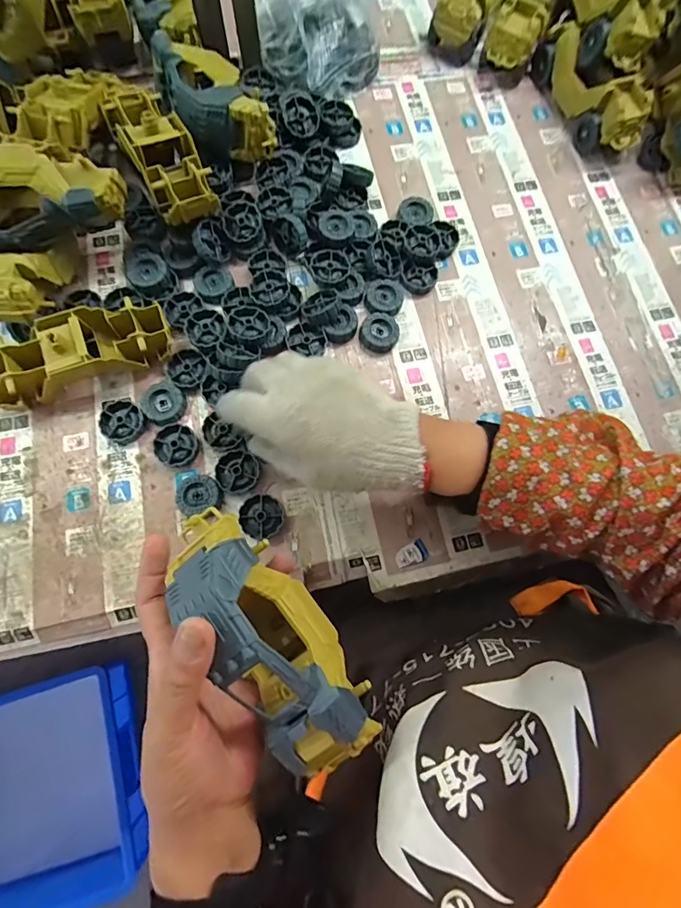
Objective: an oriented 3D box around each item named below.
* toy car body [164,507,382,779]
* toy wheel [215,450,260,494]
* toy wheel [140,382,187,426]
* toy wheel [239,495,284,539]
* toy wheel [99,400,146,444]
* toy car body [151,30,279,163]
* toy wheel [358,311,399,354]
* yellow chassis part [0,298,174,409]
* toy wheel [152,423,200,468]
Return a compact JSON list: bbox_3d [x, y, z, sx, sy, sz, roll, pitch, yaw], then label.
[{"bbox_3d":[-0.045,0.109,0.268,0.063,0.063,0.168,-36,83,-11],"label":"toy car body"},{"bbox_3d":[-0.092,0.016,0.394,0.037,0.012,0.037,0,75,-2],"label":"toy wheel"},{"bbox_3d":[-0.164,-0.046,0.408,0.038,0.014,0.039,0,75,-2],"label":"toy wheel"},{"bbox_3d":[-0.069,0.056,0.386,0.036,0.011,0.038,0,75,-2],"label":"toy wheel"},{"bbox_3d":[-0.201,-0.029,0.404,0.039,0.013,0.039,0,75,-2],"label":"toy wheel"},{"bbox_3d":[-0.137,-0.368,0.451,0.075,0.049,0.157,-31,79,-10],"label":"toy car body"},{"bbox_3d":[0.038,-0.121,0.436,0.038,0.014,0.037,0,75,-2],"label":"toy wheel"},{"bbox_3d":[-0.245,-0.090,0.401,0.179,0.053,0.061,-18,76,-6],"label":"yellow chassis part"},{"bbox_3d":[-0.149,-0.007,0.399,0.038,0.011,0.038,0,75,-2],"label":"toy wheel"}]

